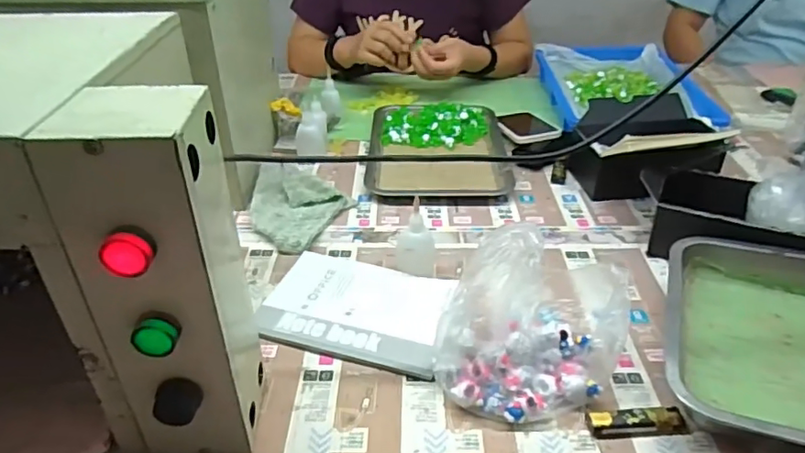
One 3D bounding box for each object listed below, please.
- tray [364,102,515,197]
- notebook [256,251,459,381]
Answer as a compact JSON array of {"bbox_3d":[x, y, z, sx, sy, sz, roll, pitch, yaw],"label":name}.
[{"bbox_3d":[0.054,-0.129,0.900,0.210,0.036,0.271,-1,34,0],"label":"tray"},{"bbox_3d":[-0.046,0.083,0.595,0.189,0.013,0.145,10,32,13],"label":"notebook"}]

